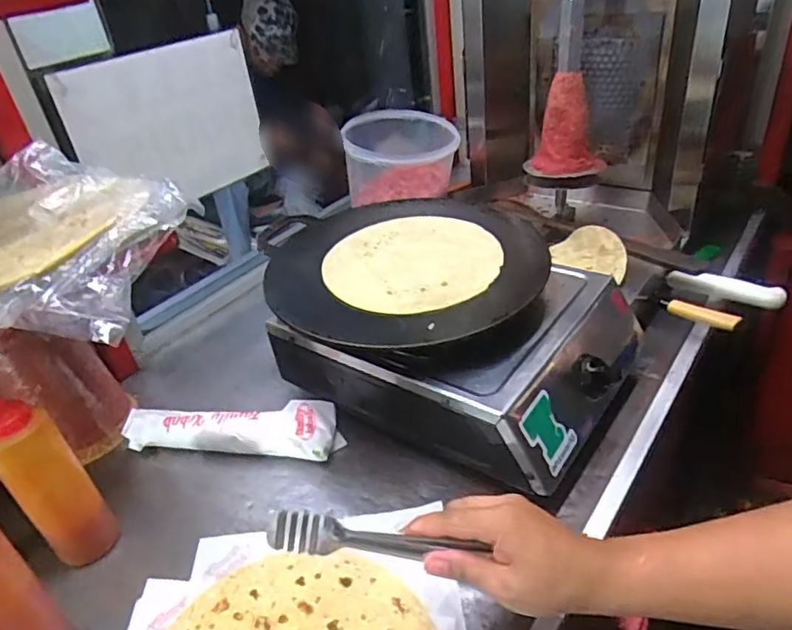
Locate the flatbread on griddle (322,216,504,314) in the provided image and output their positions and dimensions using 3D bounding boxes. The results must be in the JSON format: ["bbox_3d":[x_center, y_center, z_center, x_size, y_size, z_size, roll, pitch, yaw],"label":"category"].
[{"bbox_3d":[0.021,-0.066,0.707,0.199,0.011,0.198,-5,38,4],"label":"flatbread on griddle"}]

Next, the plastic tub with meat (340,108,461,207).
[{"bbox_3d":[0.010,-0.277,1.044,0.195,0.141,0.206,-4,31,3],"label":"plastic tub with meat"}]

